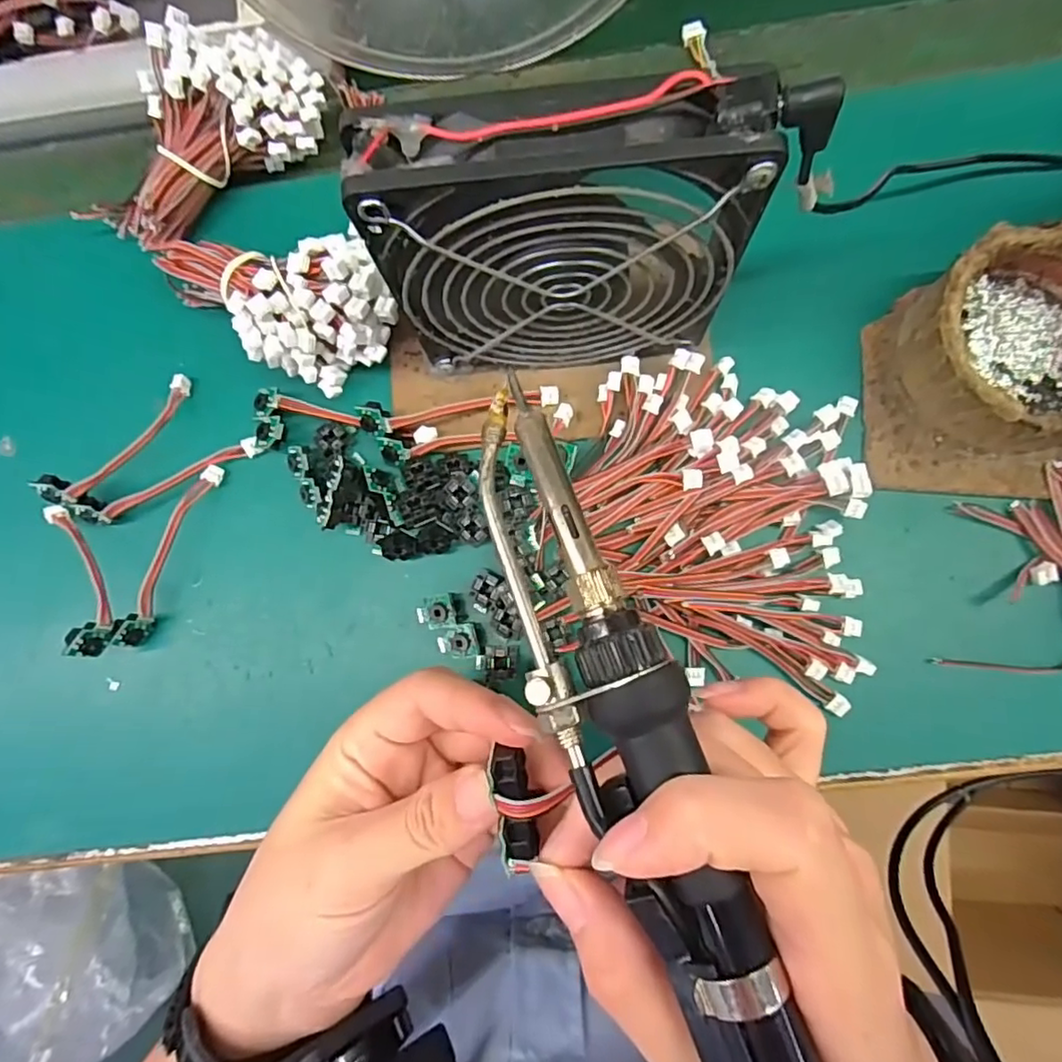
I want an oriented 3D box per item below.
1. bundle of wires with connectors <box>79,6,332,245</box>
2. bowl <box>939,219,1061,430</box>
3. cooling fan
[{"bbox_3d":[-0.154,-0.176,0.277,0.122,0.043,0.052,-34,83,13],"label":"bundle of wires with connectors"},{"bbox_3d":[0.200,-0.077,0.243,0.079,0.041,0.081,0,84,4],"label":"bowl"},{"bbox_3d":[0.015,-0.095,0.213,0.123,0.125,0.030,-5,83,3],"label":"cooling fan"}]

